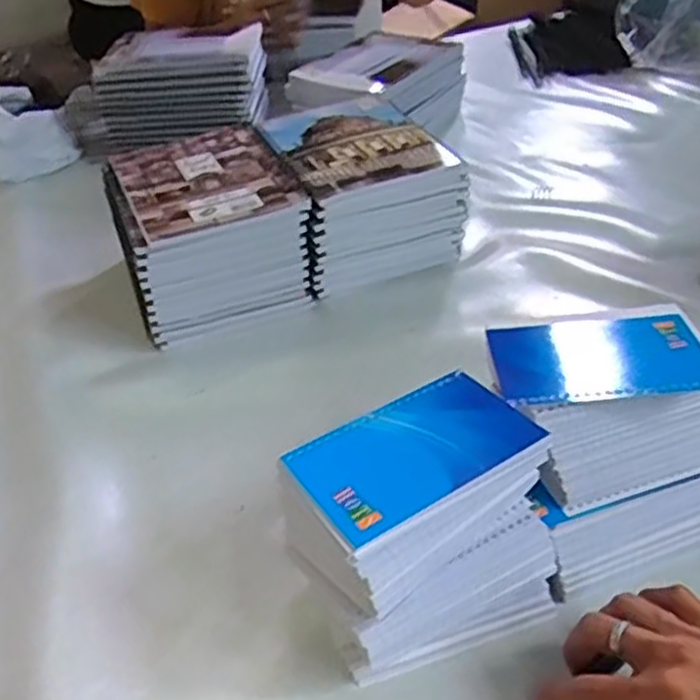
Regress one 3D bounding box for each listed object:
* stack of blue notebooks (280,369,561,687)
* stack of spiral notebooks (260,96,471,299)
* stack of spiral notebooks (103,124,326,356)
[{"bbox_3d":[0.044,0.107,0.439,0.137,0.117,0.103,-24,42,-23],"label":"stack of blue notebooks"},{"bbox_3d":[0.004,-0.166,0.786,0.160,0.116,0.202,-15,39,-13],"label":"stack of spiral notebooks"},{"bbox_3d":[-0.142,-0.121,0.744,0.166,0.113,0.199,-17,40,-16],"label":"stack of spiral notebooks"}]

